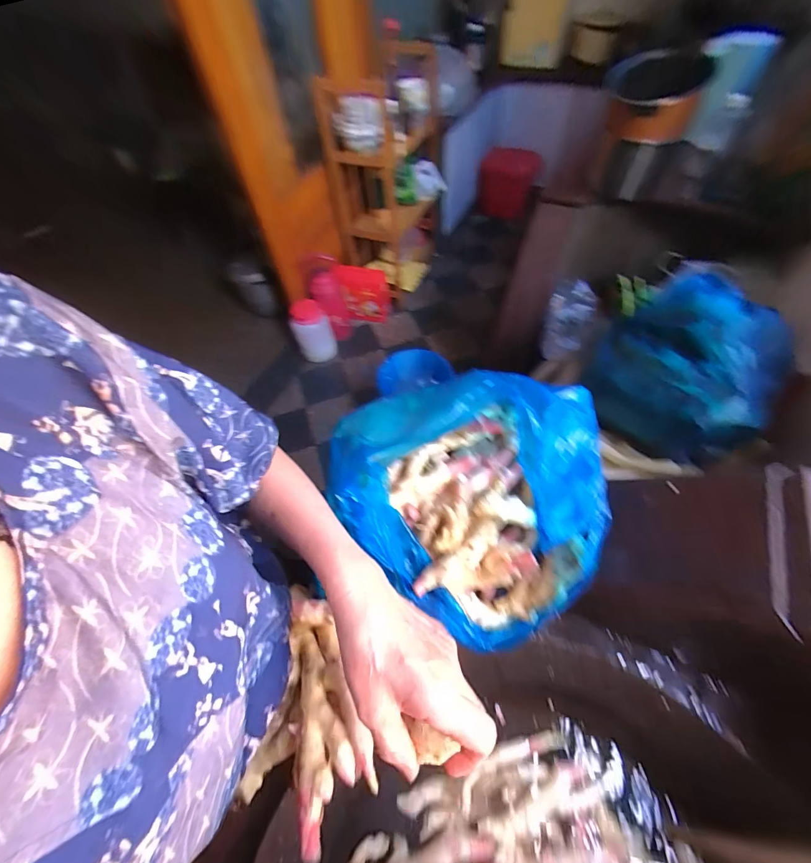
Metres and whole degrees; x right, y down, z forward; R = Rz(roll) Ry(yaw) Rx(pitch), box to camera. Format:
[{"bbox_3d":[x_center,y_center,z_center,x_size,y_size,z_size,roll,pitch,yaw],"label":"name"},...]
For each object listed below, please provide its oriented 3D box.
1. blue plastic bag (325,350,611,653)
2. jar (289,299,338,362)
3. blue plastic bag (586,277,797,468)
[{"bbox_3d":[0.070,0.072,0.415,0.280,0.222,0.203,37,66,26],"label":"blue plastic bag"},{"bbox_3d":[-0.453,-0.483,1.774,0.174,0.270,0.172,-2,55,3],"label":"jar"},{"bbox_3d":[0.513,-0.115,0.698,0.229,0.205,0.330,-24,57,-12],"label":"blue plastic bag"}]

